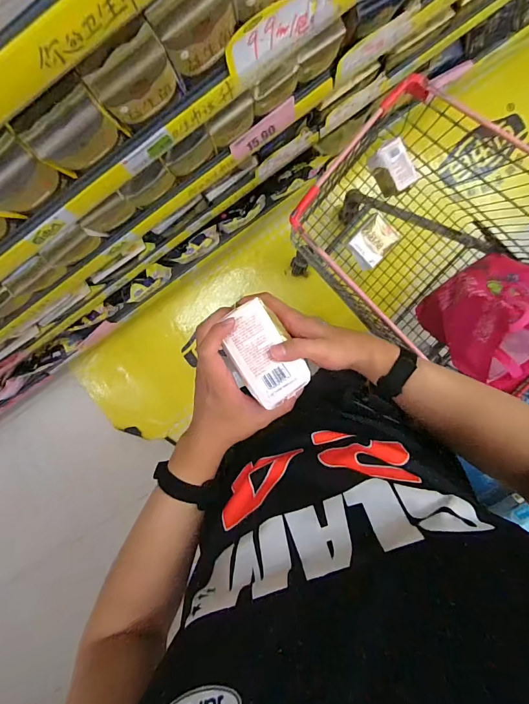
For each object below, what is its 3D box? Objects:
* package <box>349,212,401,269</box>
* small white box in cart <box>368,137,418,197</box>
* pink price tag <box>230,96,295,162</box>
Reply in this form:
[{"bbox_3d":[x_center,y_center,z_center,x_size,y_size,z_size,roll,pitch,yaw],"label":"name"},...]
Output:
[{"bbox_3d":[0.271,-0.276,0.945,0.087,0.078,0.114,43,98,-6],"label":"package"},{"bbox_3d":[0.303,-0.433,0.892,0.057,0.118,0.106,-33,98,6],"label":"small white box in cart"},{"bbox_3d":[-0.001,-0.435,0.744,0.148,0.086,0.007,-35,88,7],"label":"pink price tag"}]

